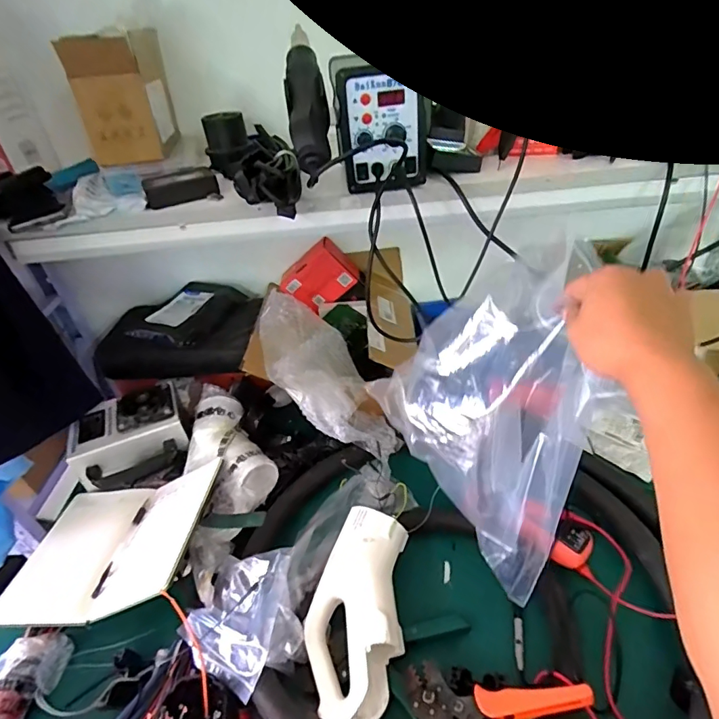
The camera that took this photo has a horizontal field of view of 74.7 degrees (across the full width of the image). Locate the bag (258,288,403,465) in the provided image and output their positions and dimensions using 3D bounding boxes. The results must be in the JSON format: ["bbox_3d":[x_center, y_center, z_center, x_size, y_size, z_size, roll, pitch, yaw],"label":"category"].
[{"bbox_3d":[-0.072,0.019,0.785,0.139,0.111,0.348,-24,58,-20],"label":"bag"}]

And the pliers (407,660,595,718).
[{"bbox_3d":[0.124,0.355,0.469,0.171,0.033,0.128,16,43,27],"label":"pliers"}]

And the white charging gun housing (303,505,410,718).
[{"bbox_3d":[-0.006,0.289,0.557,0.114,0.059,0.227,1,54,11],"label":"white charging gun housing"}]

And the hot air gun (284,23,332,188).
[{"bbox_3d":[-0.065,-0.313,0.555,0.047,0.036,0.262,-7,63,-1],"label":"hot air gun"}]

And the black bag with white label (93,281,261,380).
[{"bbox_3d":[-0.348,-0.056,0.924,0.305,0.074,0.248,-9,38,-2],"label":"black bag with white label"}]

